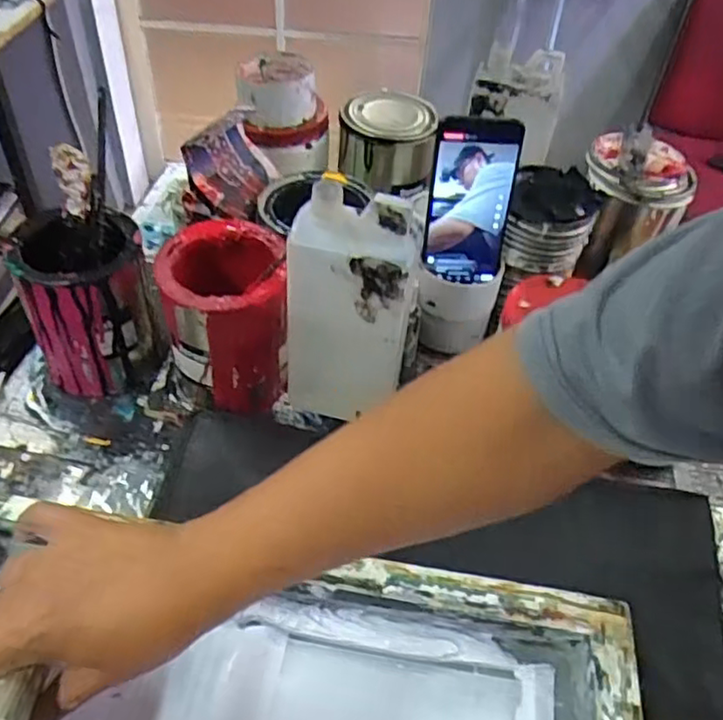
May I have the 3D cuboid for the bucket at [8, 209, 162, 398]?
[{"bbox_3d":[-0.248,-0.048,0.610,0.105,0.142,0.096,-16,51,-18],"label":"bucket"}]

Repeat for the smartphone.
[{"bbox_3d":[0.101,-0.143,0.610,0.076,0.156,0.015,1,36,-3],"label":"smartphone"}]

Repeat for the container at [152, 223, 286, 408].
[{"bbox_3d":[-0.117,-0.032,0.583,0.100,0.141,0.110,-3,48,-7],"label":"container"}]

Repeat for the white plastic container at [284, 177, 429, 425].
[{"bbox_3d":[-0.010,-0.037,0.540,0.101,0.210,0.063,10,48,5],"label":"white plastic container"}]

